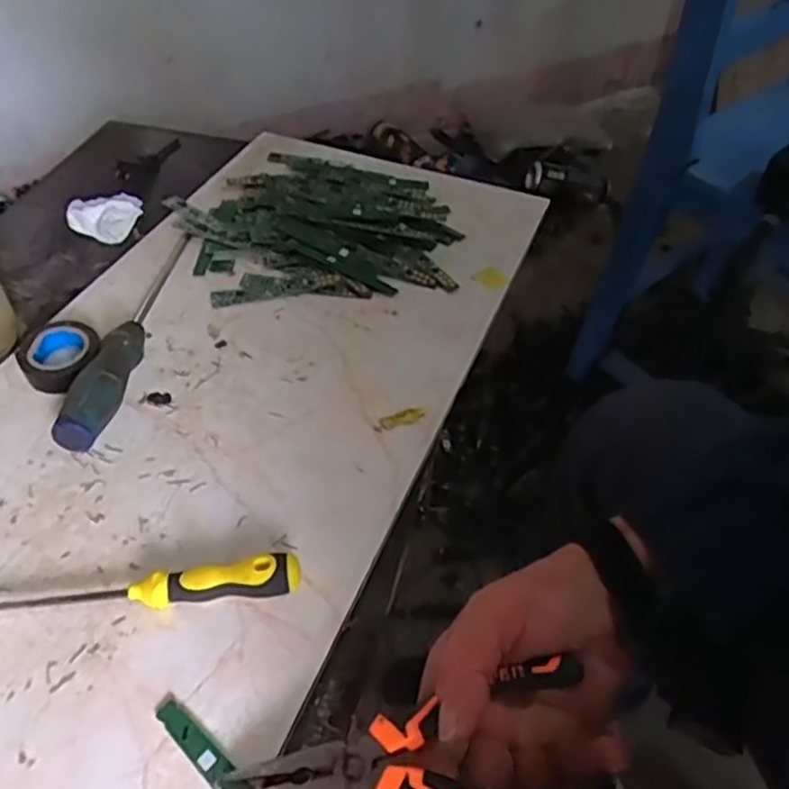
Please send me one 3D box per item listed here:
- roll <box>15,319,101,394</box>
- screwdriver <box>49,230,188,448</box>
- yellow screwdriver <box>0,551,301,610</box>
[{"bbox_3d":[-0.227,-0.027,0.486,0.048,0.019,0.055,0,46,-1],"label":"roll"},{"bbox_3d":[-0.184,-0.052,0.511,0.027,0.035,0.229,4,46,3],"label":"screwdriver"},{"bbox_3d":[-0.129,0.100,0.373,0.155,0.020,0.019,-4,46,-4],"label":"yellow screwdriver"}]

